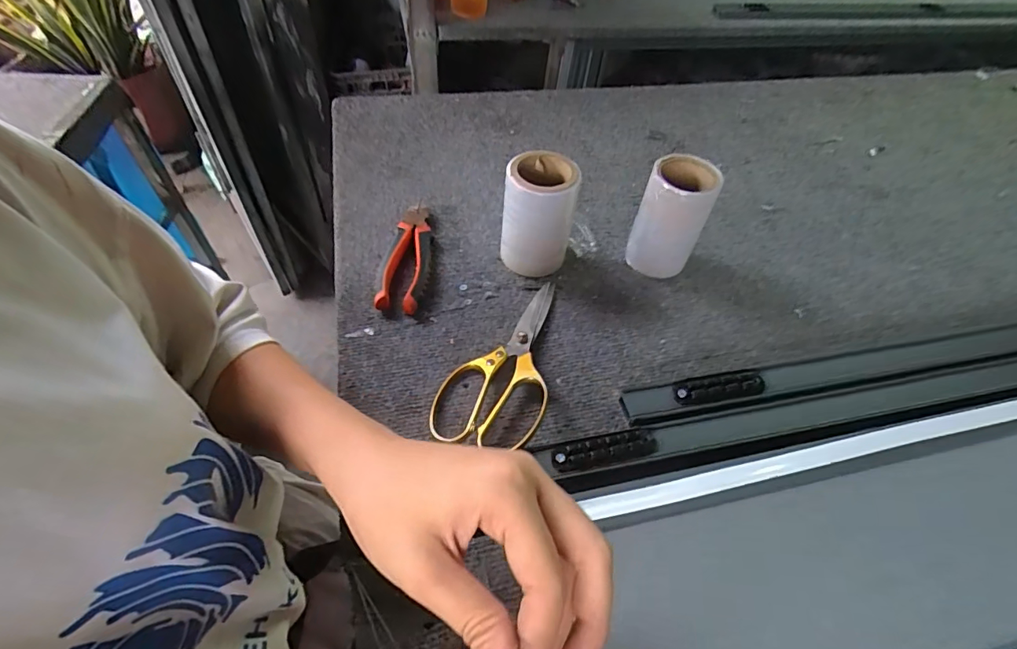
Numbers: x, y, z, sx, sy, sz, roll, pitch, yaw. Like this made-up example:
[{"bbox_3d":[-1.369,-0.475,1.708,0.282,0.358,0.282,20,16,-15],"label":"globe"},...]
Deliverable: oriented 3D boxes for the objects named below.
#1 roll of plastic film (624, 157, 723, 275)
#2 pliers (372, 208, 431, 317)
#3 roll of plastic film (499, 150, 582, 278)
[{"bbox_3d":[0.159,-0.104,0.484,0.061,0.109,0.051,19,52,11],"label":"roll of plastic film"},{"bbox_3d":[-0.101,-0.069,0.485,0.037,0.018,0.141,4,51,-1],"label":"pliers"},{"bbox_3d":[0.028,-0.105,0.470,0.065,0.105,0.055,11,51,5],"label":"roll of plastic film"}]

